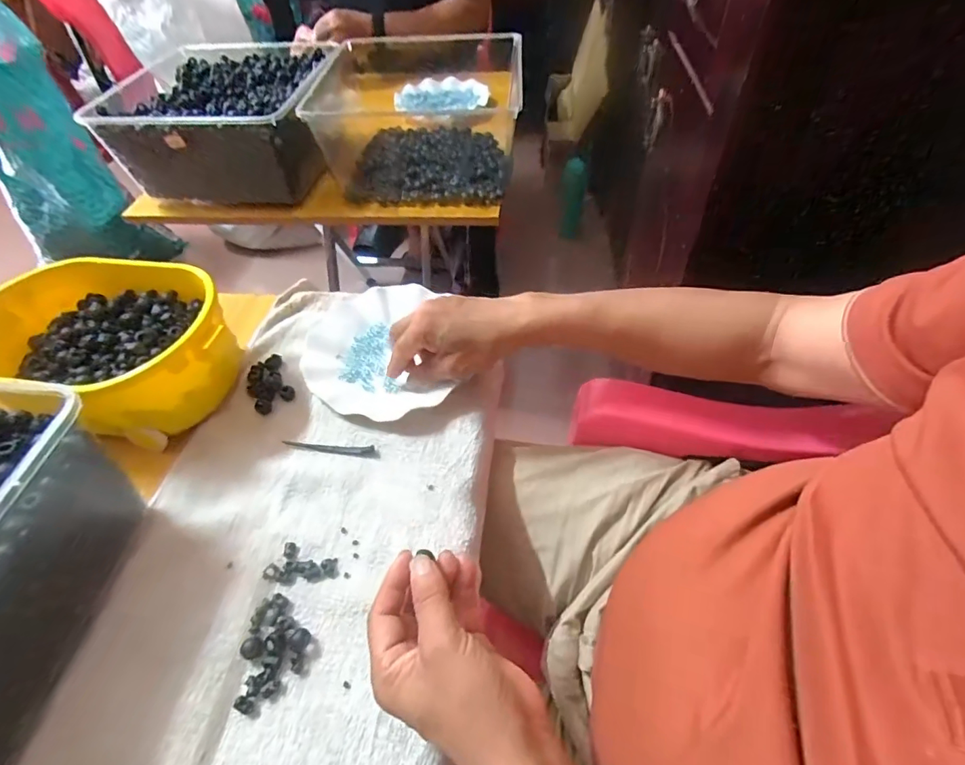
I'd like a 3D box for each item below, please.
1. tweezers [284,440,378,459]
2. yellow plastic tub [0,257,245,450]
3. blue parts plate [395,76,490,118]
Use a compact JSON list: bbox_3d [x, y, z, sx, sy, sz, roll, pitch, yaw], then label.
[{"bbox_3d":[-0.143,0.062,0.459,0.092,0.005,0.010,4,50,7],"label":"tweezers"},{"bbox_3d":[-0.360,-0.028,0.483,0.243,0.103,0.158,8,51,10],"label":"yellow plastic tub"},{"bbox_3d":[-0.080,-0.561,0.956,0.141,0.031,0.154,26,56,23],"label":"blue parts plate"}]

